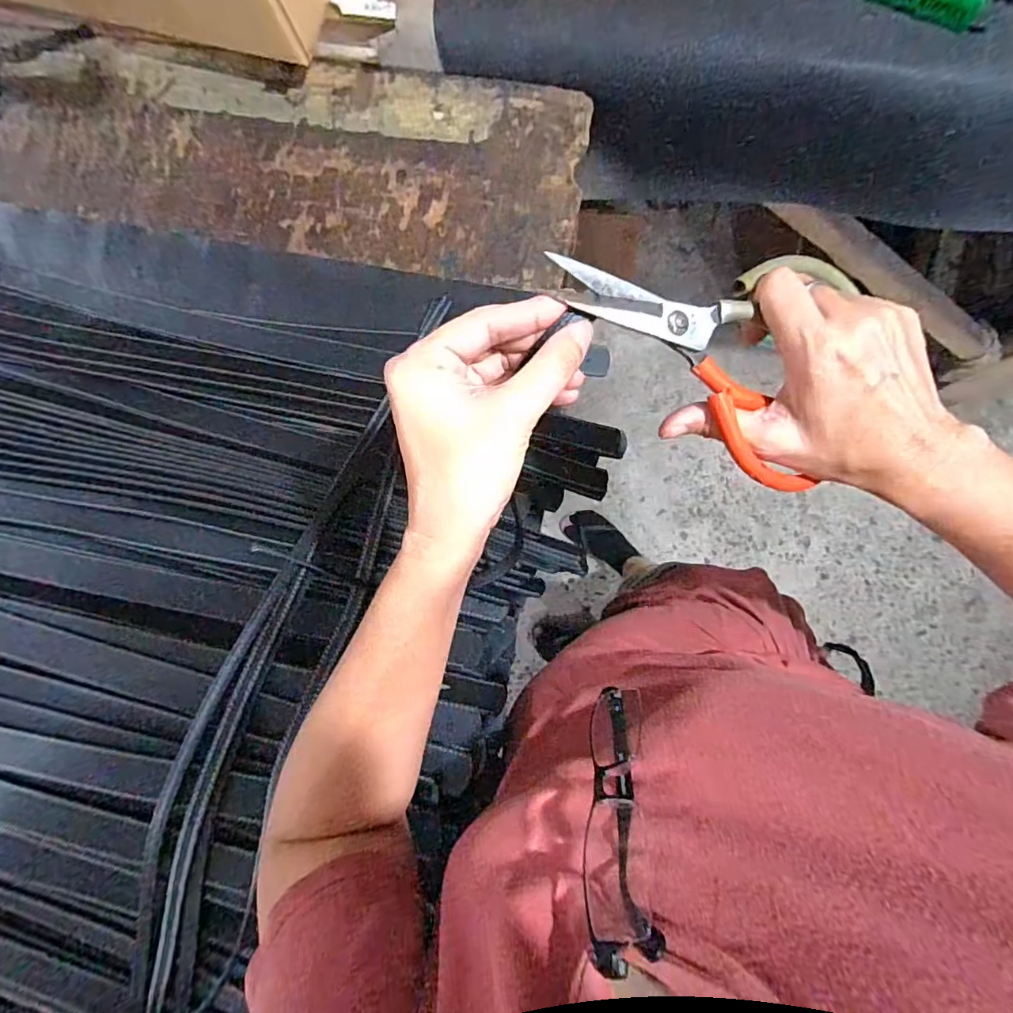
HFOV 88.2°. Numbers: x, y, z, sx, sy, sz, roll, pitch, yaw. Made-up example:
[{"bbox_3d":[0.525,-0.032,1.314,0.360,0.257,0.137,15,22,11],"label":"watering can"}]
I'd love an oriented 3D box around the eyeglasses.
[{"bbox_3d":[0.053,0.149,0.255,0.024,0.135,0.037,9,114,7],"label":"eyeglasses"}]

